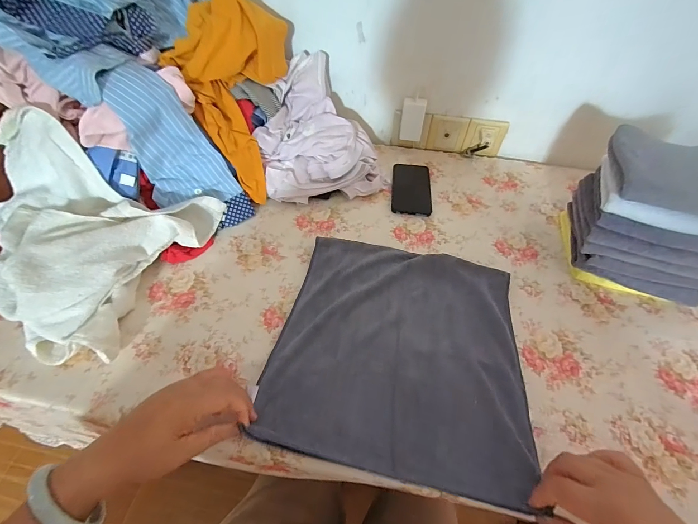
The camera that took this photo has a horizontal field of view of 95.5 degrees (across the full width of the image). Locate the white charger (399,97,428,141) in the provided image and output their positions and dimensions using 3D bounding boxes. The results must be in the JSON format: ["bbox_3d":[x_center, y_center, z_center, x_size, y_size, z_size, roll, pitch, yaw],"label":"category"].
[{"bbox_3d":[0.145,-0.323,0.722,0.051,0.089,0.023,7,50,3],"label":"white charger"}]

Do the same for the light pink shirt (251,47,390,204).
[{"bbox_3d":[-0.057,-0.273,0.656,0.245,0.168,0.260,-5,50,-7],"label":"light pink shirt"}]

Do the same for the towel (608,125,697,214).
[{"bbox_3d":[0.481,-0.130,0.439,0.194,0.030,0.138,12,66,13],"label":"towel"}]

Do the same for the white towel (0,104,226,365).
[{"bbox_3d":[-0.402,-0.035,0.446,0.337,0.085,0.303,20,62,-13],"label":"white towel"}]

